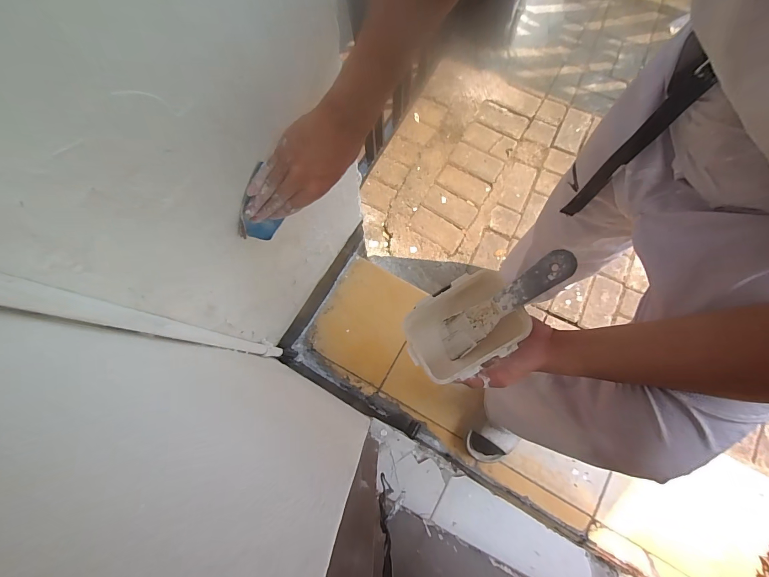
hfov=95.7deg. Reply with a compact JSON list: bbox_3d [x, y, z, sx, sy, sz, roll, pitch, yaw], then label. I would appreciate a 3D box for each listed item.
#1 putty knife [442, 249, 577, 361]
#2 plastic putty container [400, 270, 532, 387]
[{"bbox_3d":[0.136,0.019,0.408,0.179,0.010,0.044,-43,76,29],"label":"putty knife"},{"bbox_3d":[0.095,0.047,0.434,0.138,0.058,0.100,-32,77,-7],"label":"plastic putty container"}]

